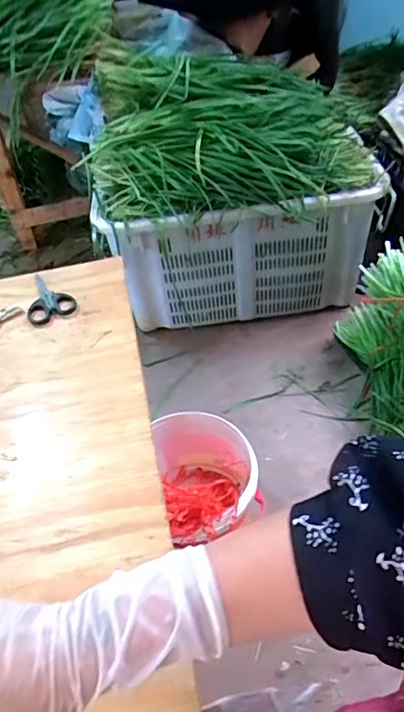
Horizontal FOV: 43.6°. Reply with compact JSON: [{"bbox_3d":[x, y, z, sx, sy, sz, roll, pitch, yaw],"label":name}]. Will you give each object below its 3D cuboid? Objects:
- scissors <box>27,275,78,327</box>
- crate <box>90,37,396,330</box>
[{"bbox_3d":[-0.214,-0.082,0.682,0.061,0.012,0.109,-25,48,-18],"label":"scissors"},{"bbox_3d":[0.091,-0.362,1.235,0.648,0.593,0.336,-5,45,3],"label":"crate"}]

